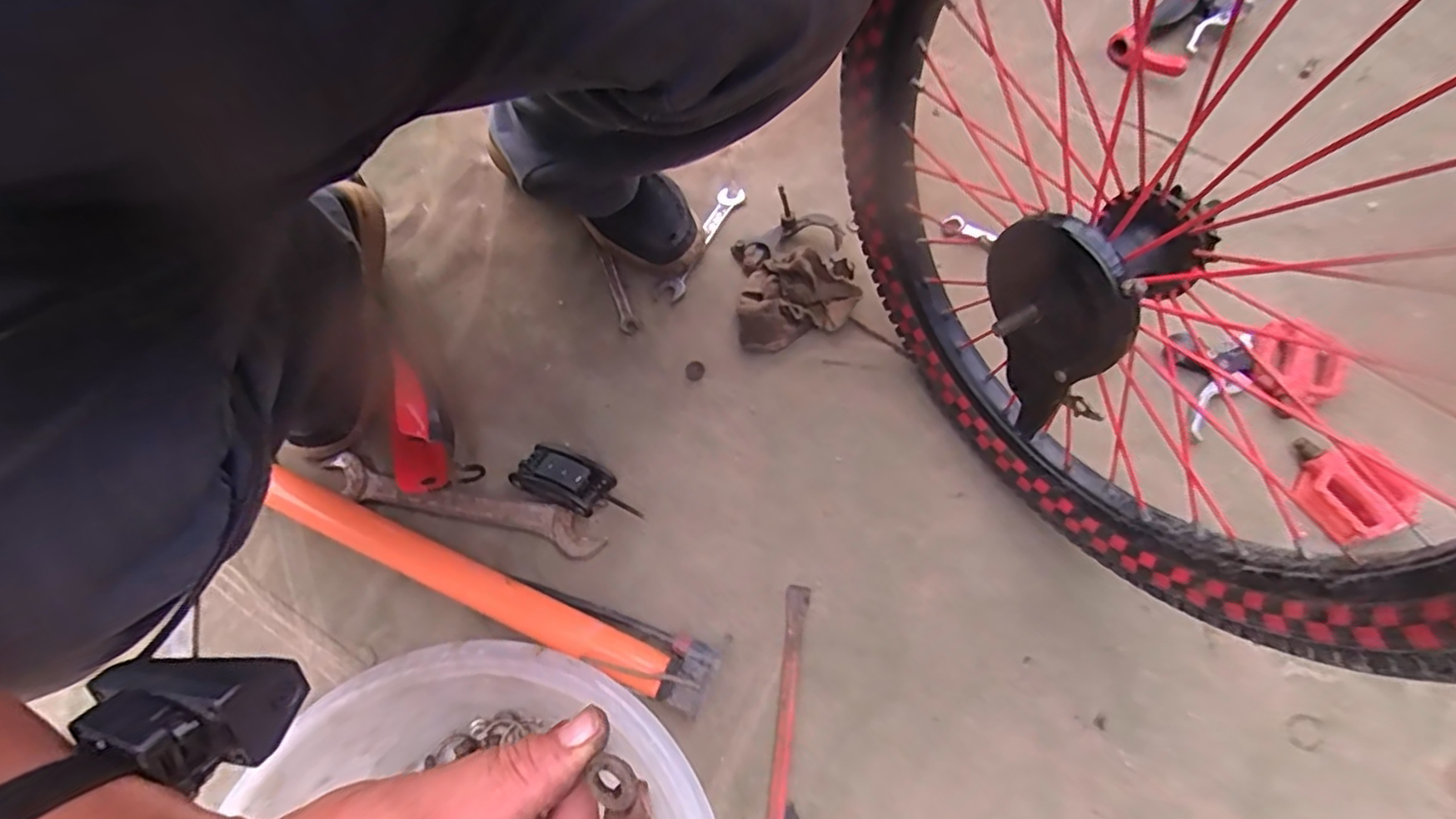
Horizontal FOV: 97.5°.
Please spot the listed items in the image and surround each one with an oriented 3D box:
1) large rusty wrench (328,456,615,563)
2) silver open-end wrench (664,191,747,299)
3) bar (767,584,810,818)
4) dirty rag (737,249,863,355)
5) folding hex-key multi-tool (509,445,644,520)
[{"bbox_3d":[-0.244,0.089,0.591,0.264,0.013,0.049,9,69,5],"label":"large rusty wrench"},{"bbox_3d":[-0.026,-0.183,0.692,0.029,0.009,0.150,24,71,11],"label":"silver open-end wrench"},{"bbox_3d":[0.042,0.286,0.508,0.017,0.006,0.281,7,69,4],"label":"bar"},{"bbox_3d":[0.069,-0.106,0.636,0.114,0.051,0.103,14,69,7],"label":"dirty rag"},{"bbox_3d":[-0.136,0.070,0.583,0.118,0.031,0.049,21,70,10],"label":"folding hex-key multi-tool"}]

